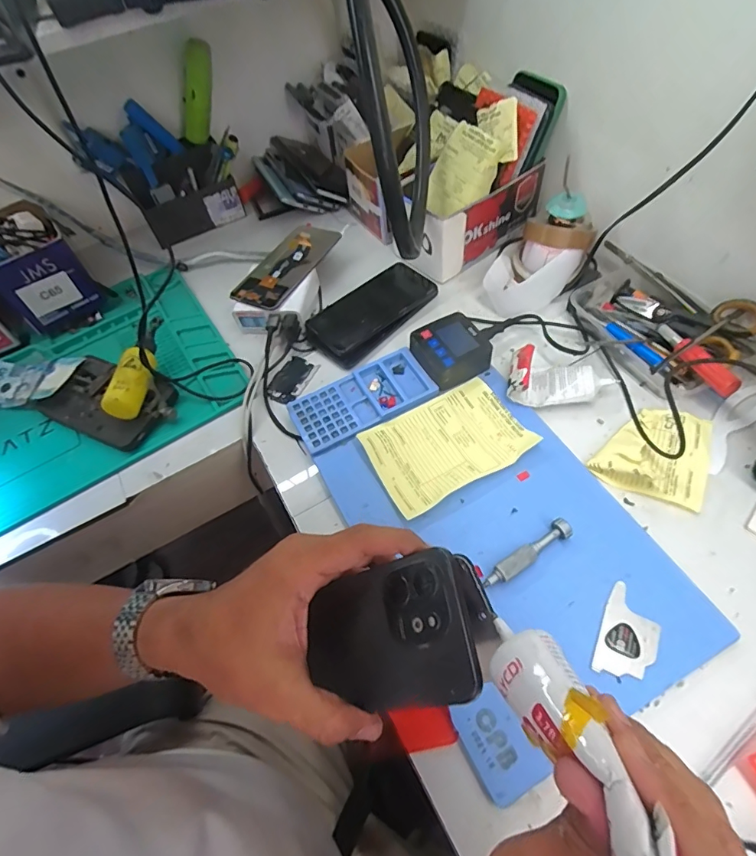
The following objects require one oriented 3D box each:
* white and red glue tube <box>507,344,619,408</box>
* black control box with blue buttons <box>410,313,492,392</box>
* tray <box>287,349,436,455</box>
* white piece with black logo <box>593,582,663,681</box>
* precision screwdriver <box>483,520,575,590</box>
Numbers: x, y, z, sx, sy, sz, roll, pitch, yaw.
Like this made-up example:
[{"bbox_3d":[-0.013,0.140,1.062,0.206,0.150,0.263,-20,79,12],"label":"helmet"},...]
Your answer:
[{"bbox_3d":[0.186,-0.046,0.471,0.099,0.032,0.056,15,59,12],"label":"white and red glue tube"},{"bbox_3d":[0.078,-0.083,0.499,0.074,0.028,0.073,-24,59,-12],"label":"black control box with blue buttons"},{"bbox_3d":[-0.016,-0.032,0.483,0.147,0.008,0.071,-27,60,-14],"label":"tray"},{"bbox_3d":[0.194,0.159,0.355,0.041,0.004,0.069,20,59,21],"label":"white piece with black logo"},{"bbox_3d":[0.125,0.106,0.386,0.088,0.016,0.017,-29,60,-15],"label":"precision screwdriver"}]

